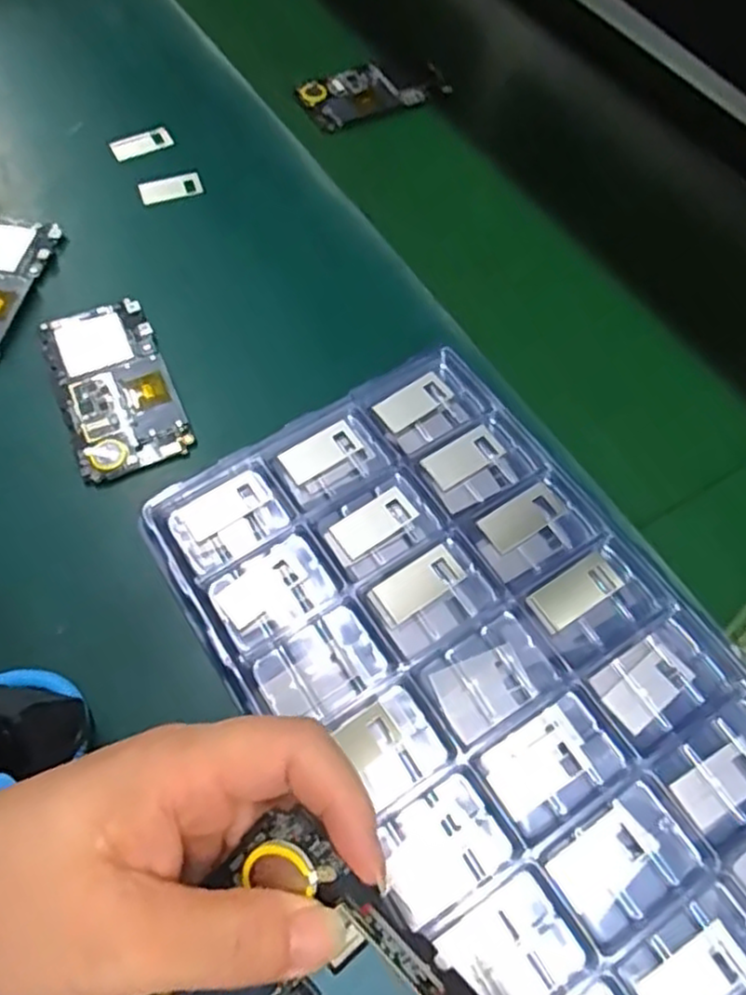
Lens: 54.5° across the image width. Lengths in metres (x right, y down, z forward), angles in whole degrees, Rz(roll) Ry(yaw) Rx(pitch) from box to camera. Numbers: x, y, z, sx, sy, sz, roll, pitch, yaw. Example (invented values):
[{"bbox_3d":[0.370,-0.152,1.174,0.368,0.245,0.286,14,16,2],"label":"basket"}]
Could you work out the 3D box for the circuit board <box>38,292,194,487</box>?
[{"bbox_3d":[-0.157,-0.070,0.438,0.063,0.007,0.124,-22,65,-9],"label":"circuit board"}]

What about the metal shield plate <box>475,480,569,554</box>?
[{"bbox_3d":[0.079,0.011,0.382,0.046,0.006,0.021,-31,67,-13],"label":"metal shield plate"}]

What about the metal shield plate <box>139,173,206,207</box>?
[{"bbox_3d":[-0.147,-0.226,0.526,0.043,0.004,0.021,-18,65,-7],"label":"metal shield plate"}]

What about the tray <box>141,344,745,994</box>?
[{"bbox_3d":[0.069,0.100,0.335,0.200,0.018,0.376,-31,67,-13],"label":"tray"}]

